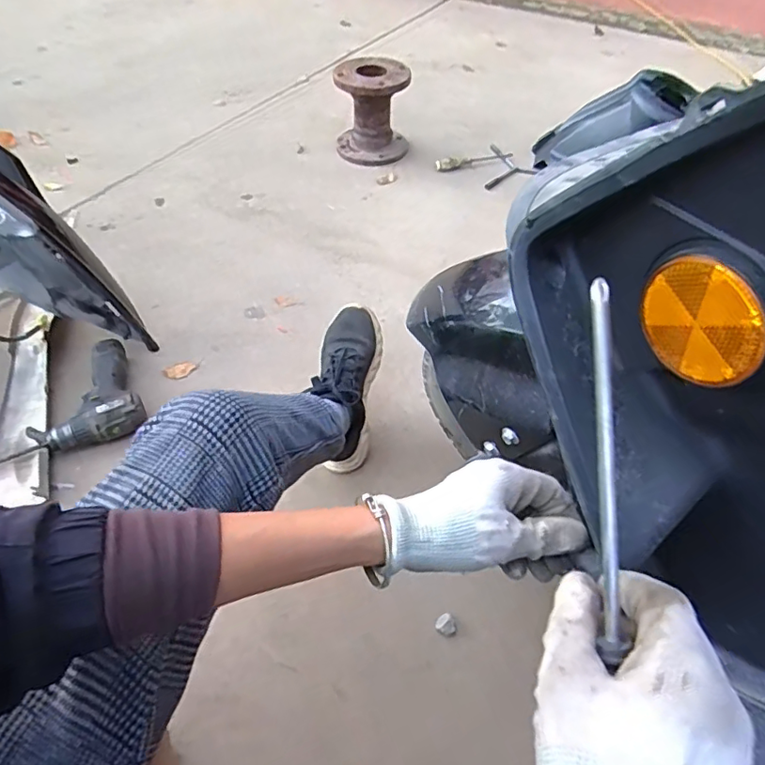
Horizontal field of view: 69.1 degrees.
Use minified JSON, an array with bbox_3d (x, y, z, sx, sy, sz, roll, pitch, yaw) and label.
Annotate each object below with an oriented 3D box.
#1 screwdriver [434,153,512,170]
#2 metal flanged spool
[{"bbox_3d":[0.219,-0.540,1.348,0.180,0.021,0.026,1,49,21],"label":"screwdriver"},{"bbox_3d":[-0.027,-0.653,1.330,0.163,0.225,0.157,-9,51,-6],"label":"metal flanged spool"}]

